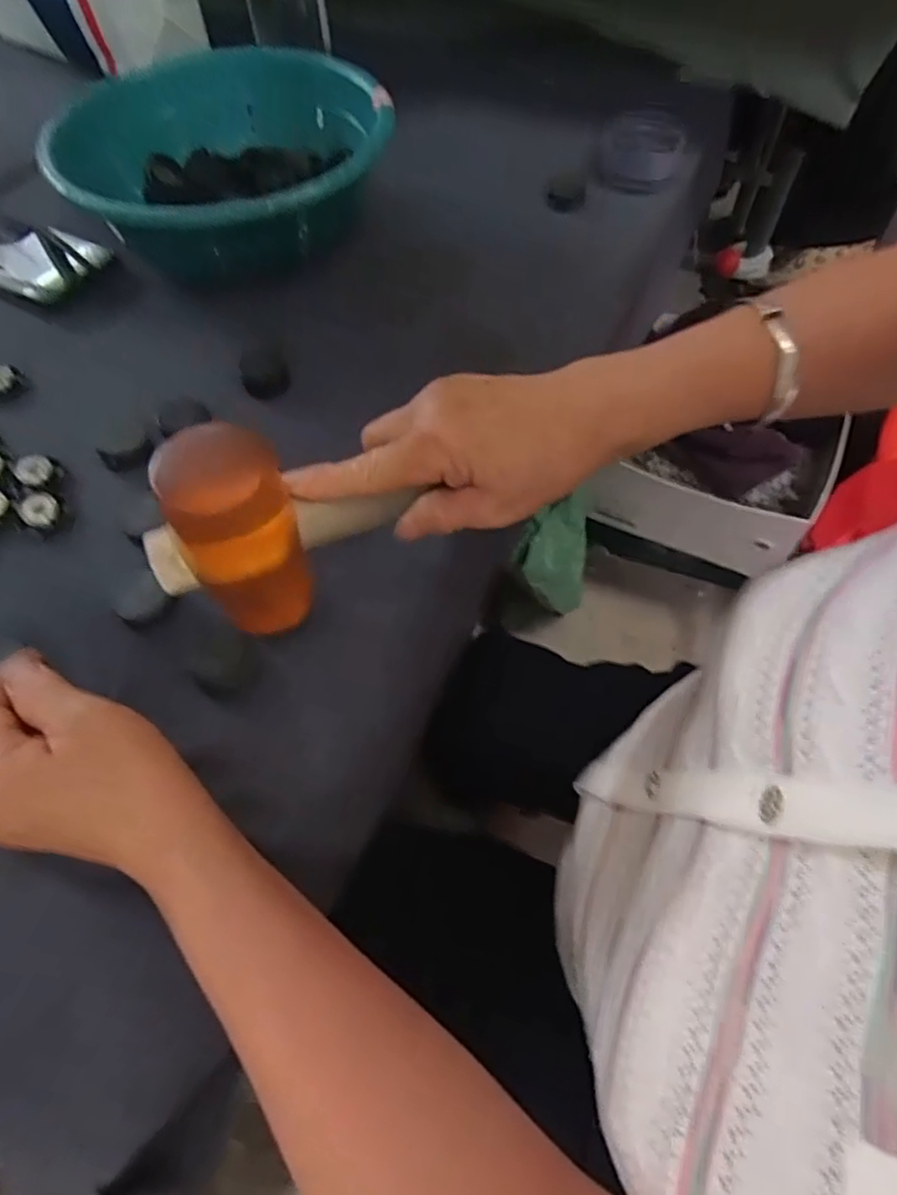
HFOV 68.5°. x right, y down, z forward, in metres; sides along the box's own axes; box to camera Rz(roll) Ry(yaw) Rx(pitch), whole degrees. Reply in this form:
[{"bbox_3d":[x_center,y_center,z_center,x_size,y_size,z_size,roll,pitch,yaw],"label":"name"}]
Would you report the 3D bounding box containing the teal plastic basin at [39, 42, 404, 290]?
[{"bbox_3d":[-0.175,-0.353,0.540,0.256,0.072,0.262,1,58,2],"label":"teal plastic basin"}]

